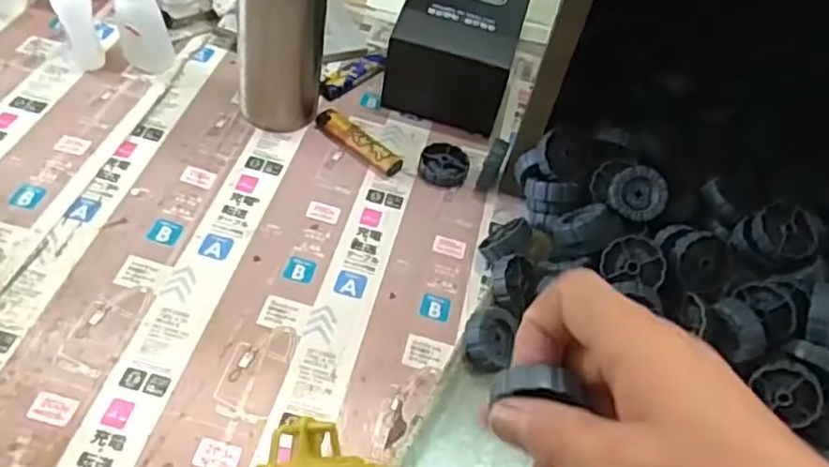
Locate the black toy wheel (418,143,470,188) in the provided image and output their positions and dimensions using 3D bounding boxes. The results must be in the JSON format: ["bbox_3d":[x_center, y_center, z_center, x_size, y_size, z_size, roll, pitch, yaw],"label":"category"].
[{"bbox_3d":[0.024,-0.054,0.537,0.038,0.010,0.038,4,50,-5],"label":"black toy wheel"}]

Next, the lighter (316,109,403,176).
[{"bbox_3d":[-0.044,-0.073,0.540,0.080,0.009,0.020,36,54,19],"label":"lighter"}]

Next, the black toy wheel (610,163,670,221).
[{"bbox_3d":[0.152,-0.027,0.465,0.036,0.013,0.035,24,91,11],"label":"black toy wheel"}]

